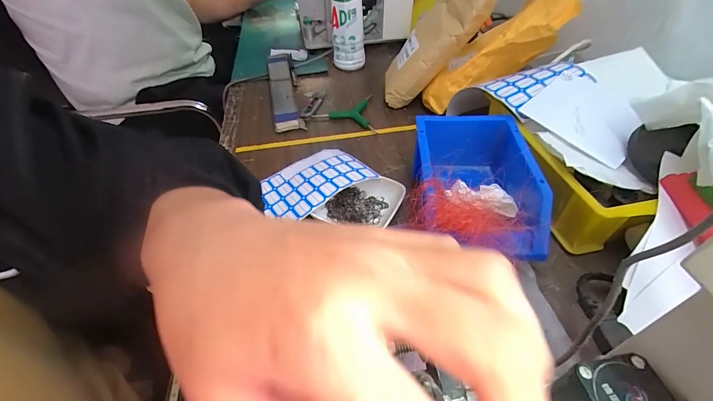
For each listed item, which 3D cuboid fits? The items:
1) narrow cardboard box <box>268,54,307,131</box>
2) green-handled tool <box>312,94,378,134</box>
[{"bbox_3d":[-0.138,-0.214,0.618,0.050,0.017,0.268,-11,47,-7],"label":"narrow cardboard box"},{"bbox_3d":[-0.004,-0.158,0.561,0.111,0.012,0.089,16,49,17],"label":"green-handled tool"}]

